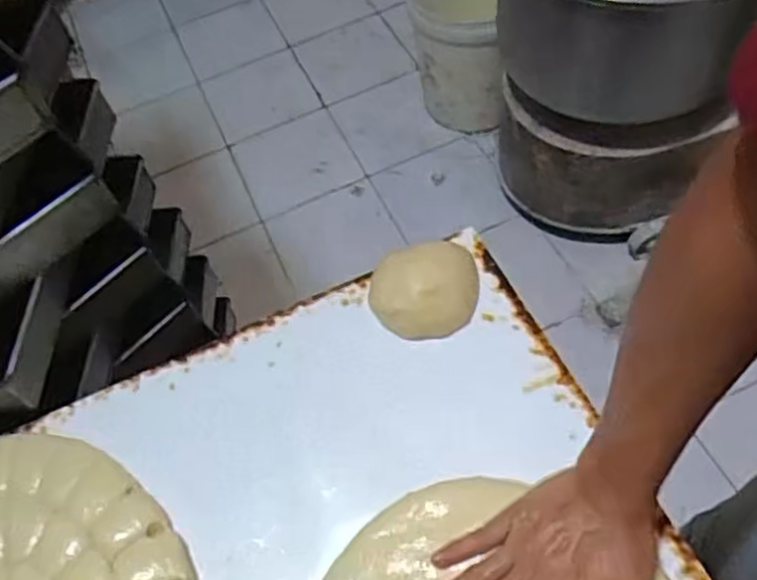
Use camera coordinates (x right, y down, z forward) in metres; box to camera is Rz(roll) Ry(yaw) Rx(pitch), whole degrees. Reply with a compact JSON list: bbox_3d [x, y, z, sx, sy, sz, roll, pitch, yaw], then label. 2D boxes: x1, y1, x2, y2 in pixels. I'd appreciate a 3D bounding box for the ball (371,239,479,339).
[{"bbox_3d":[0.048,-0.003,0.695,0.096,0.047,0.096,-4,59,6],"label":"ball"}]

